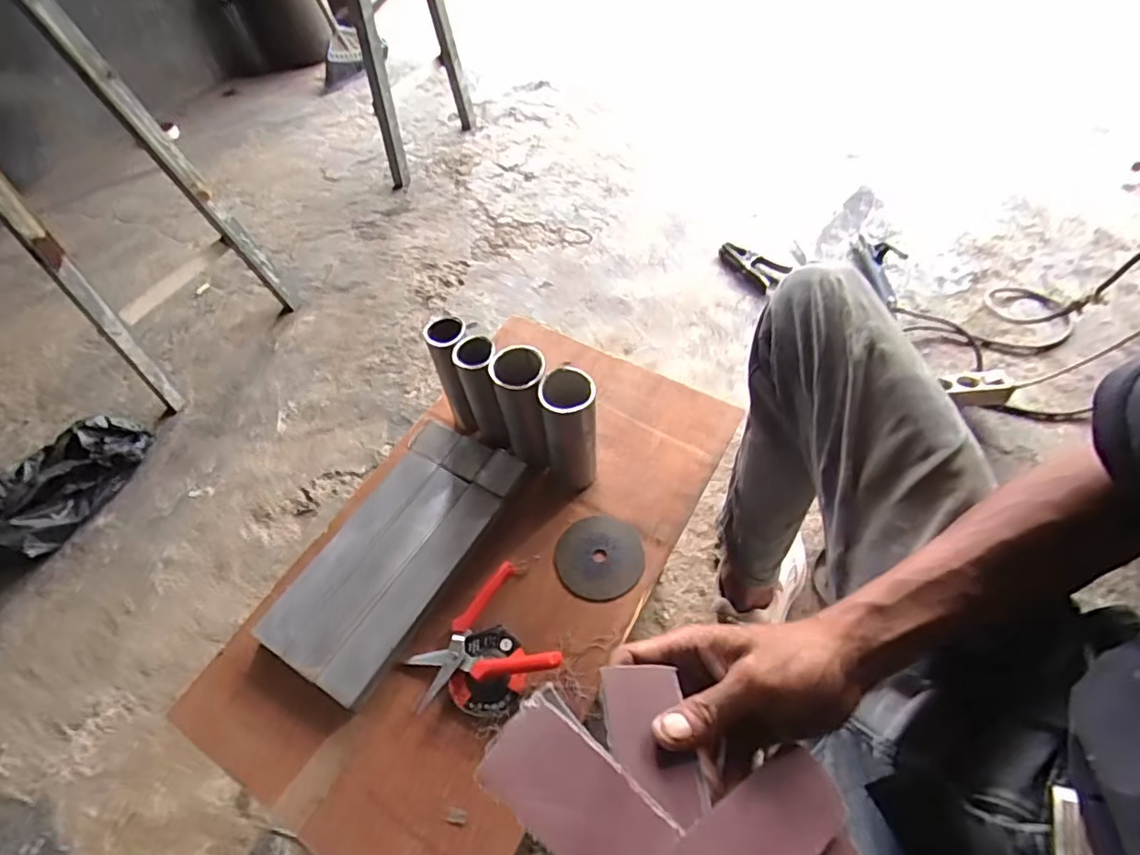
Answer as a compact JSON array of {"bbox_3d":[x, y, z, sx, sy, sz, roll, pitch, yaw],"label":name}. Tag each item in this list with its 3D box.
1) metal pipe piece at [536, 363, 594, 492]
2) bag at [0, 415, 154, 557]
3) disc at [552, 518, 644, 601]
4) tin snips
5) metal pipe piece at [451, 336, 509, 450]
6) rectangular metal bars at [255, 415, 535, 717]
[{"bbox_3d":[0.000,0.010,0.666,0.057,0.179,0.058,-1,55,2],"label":"metal pipe piece"},{"bbox_3d":[-0.967,0.101,1.055,0.224,0.084,0.329,23,59,17],"label":"bag"},{"bbox_3d":[0.034,0.150,0.655,0.098,0.006,0.098,-1,55,2],"label":"disc"},{"bbox_3d":[-0.102,0.229,0.603,0.144,0.027,0.128,-26,58,-15],"label":"tin snips"},{"bbox_3d":[-0.105,-0.035,0.702,0.046,0.172,0.048,-8,55,-3],"label":"metal pipe piece"},{"bbox_3d":[-0.203,0.136,0.672,0.156,0.025,0.322,26,60,19],"label":"rectangular metal bars"}]

